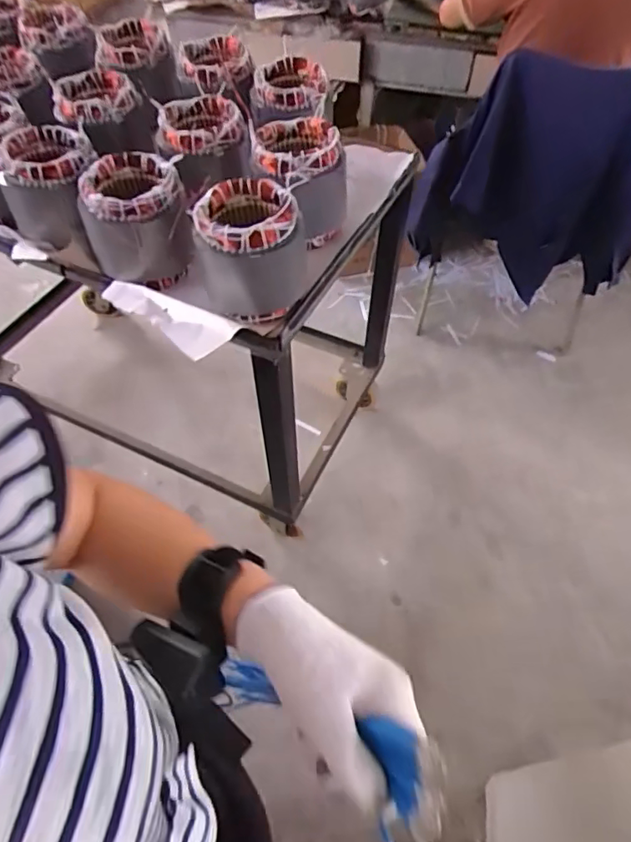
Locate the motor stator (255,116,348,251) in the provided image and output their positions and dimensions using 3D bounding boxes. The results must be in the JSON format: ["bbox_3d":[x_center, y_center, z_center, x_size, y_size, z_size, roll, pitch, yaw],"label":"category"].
[{"bbox_3d":[-0.026,-0.403,0.900,0.139,0.145,0.146,-1,55,-1],"label":"motor stator"}]

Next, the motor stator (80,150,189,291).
[{"bbox_3d":[-0.274,-0.301,0.828,0.141,0.159,0.139,-15,56,-11],"label":"motor stator"}]

